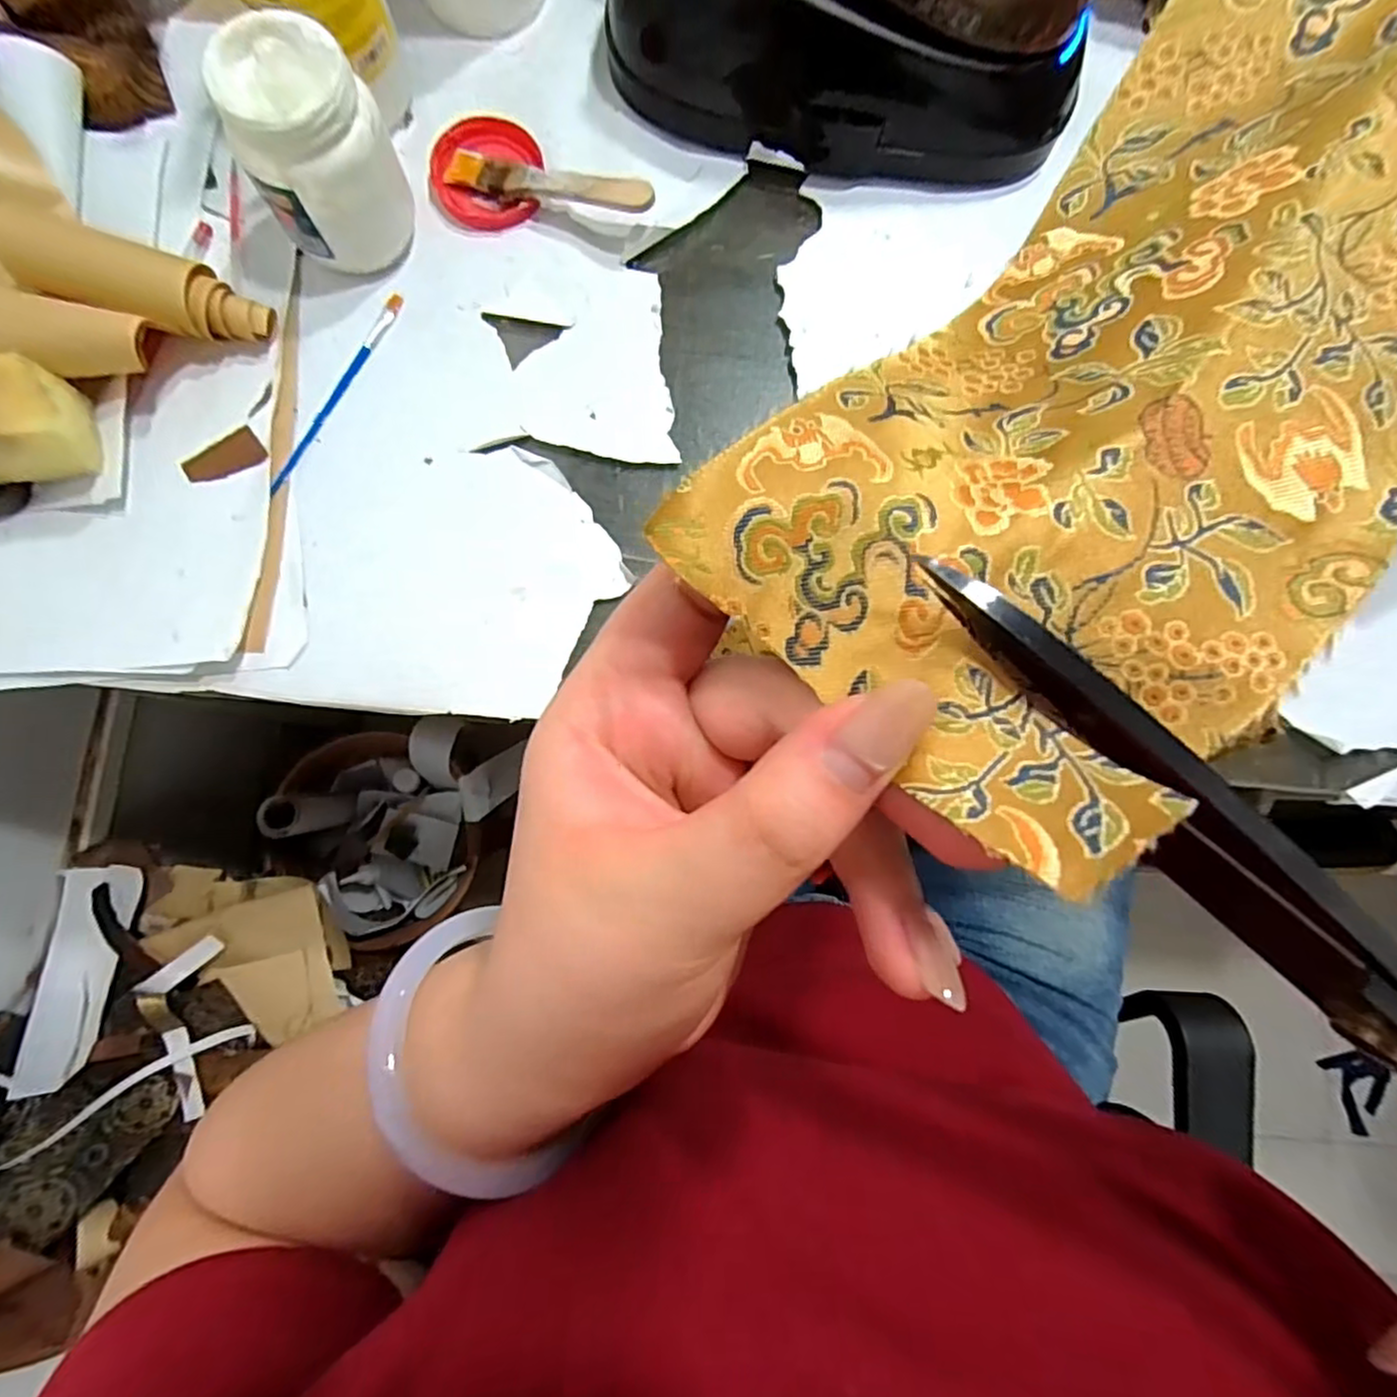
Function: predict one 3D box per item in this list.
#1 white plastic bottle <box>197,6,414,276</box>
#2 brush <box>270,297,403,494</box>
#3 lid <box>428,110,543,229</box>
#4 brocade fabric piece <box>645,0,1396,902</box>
[{"bbox_3d":[-0.208,-0.299,0.357,0.076,0.091,0.071,-29,85,-6],"label":"white plastic bottle"},{"bbox_3d":[-0.217,-0.185,0.388,0.010,0.006,0.144,25,82,1],"label":"brush"},{"bbox_3d":[-0.135,-0.337,0.412,0.067,0.010,0.069,0,82,-3],"label":"lid"},{"bbox_3d":[0.094,-0.069,0.132,0.097,0.037,0.202,43,82,3],"label":"brocade fabric piece"}]

